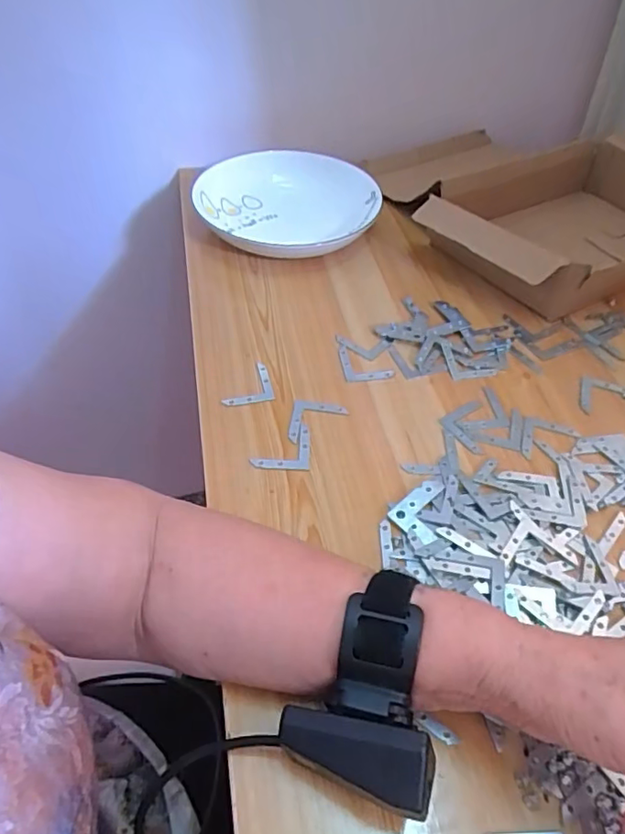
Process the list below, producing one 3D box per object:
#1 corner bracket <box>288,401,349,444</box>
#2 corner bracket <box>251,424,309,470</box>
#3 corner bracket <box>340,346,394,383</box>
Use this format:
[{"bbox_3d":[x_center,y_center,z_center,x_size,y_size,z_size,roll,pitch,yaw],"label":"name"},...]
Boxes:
[{"bbox_3d":[0.004,0.004,0.430,0.043,0.004,0.042,7,49,2],"label":"corner bracket"},{"bbox_3d":[-0.023,0.022,0.413,0.042,0.004,0.040,2,49,-2],"label":"corner bracket"},{"bbox_3d":[0.046,-0.044,0.480,0.043,0.006,0.042,-3,49,-7],"label":"corner bracket"}]

